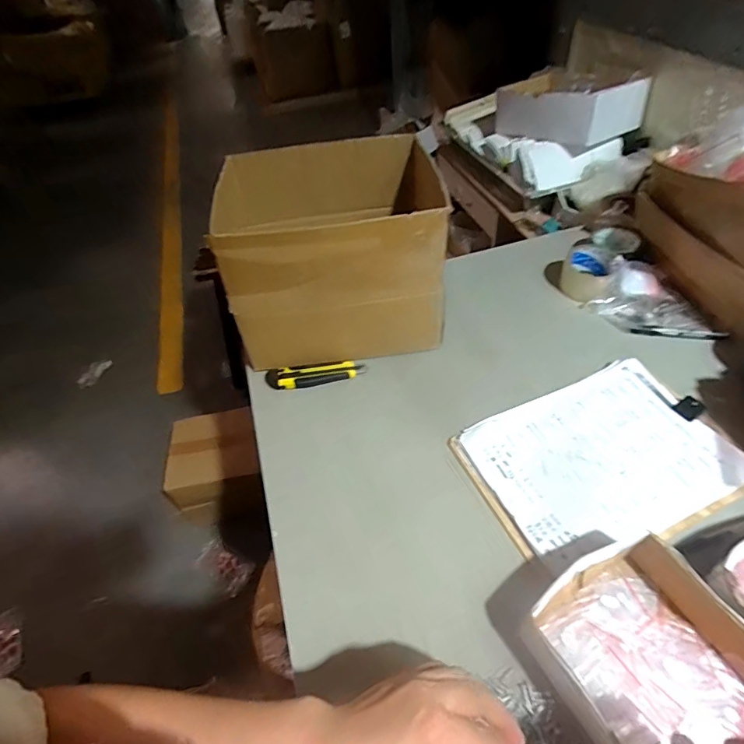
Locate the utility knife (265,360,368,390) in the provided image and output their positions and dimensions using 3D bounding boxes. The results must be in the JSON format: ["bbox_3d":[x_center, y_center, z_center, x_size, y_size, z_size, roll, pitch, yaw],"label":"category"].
[{"bbox_3d":[-0.088,0.005,0.701,0.156,0.021,0.036,-5,48,3],"label":"utility knife"}]

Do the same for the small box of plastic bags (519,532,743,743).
[{"bbox_3d":[0.265,0.283,0.375,0.174,0.059,0.250,-23,50,-14],"label":"small box of plastic bags"}]

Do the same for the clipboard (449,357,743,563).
[{"bbox_3d":[0.285,0.105,0.560,0.302,0.014,0.215,-21,49,-12],"label":"clipboard"}]

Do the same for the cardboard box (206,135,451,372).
[{"bbox_3d":[-0.068,-0.184,0.695,0.314,0.254,0.246,-9,48,-1],"label":"cardboard box"}]

